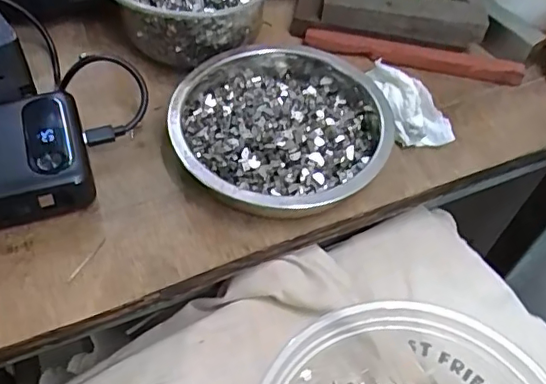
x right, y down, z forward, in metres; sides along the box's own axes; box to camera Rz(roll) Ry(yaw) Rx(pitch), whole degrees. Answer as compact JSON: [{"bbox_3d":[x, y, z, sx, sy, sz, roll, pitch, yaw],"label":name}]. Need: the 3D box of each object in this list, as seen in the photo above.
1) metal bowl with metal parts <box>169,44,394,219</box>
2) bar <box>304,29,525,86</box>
[{"bbox_3d":[0.006,-0.040,0.326,0.117,0.033,0.127,2,52,-3],"label":"metal bowl with metal parts"},{"bbox_3d":[0.094,-0.092,0.379,0.143,0.008,0.014,9,52,2],"label":"bar"}]

